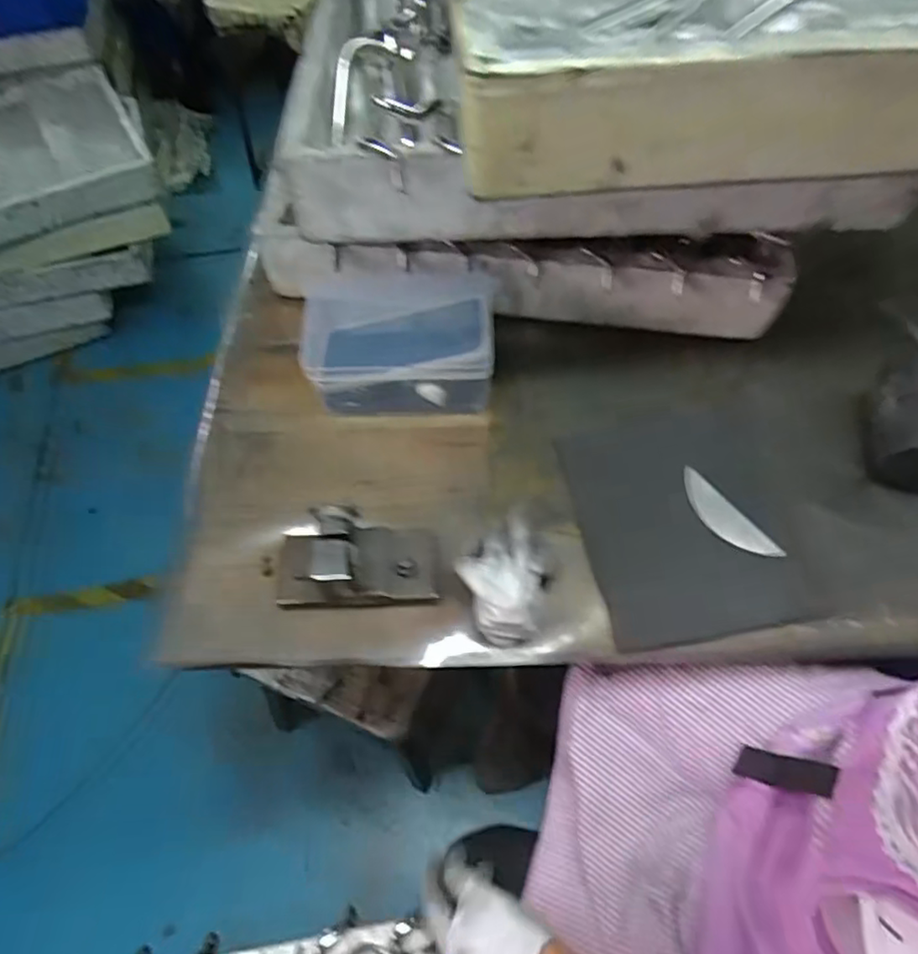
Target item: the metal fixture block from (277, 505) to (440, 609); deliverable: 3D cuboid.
[{"bbox_3d":[-0.084,0.064,0.507,0.131,0.067,0.066,-3,59,0],"label":"metal fixture block"}]

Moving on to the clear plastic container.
[{"bbox_3d":[-0.061,-0.124,0.635,0.187,0.087,0.113,-2,59,1],"label":"clear plastic container"}]

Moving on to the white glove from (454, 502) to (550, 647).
[{"bbox_3d":[0.037,0.077,0.500,0.068,0.062,0.092,13,60,10],"label":"white glove"}]

